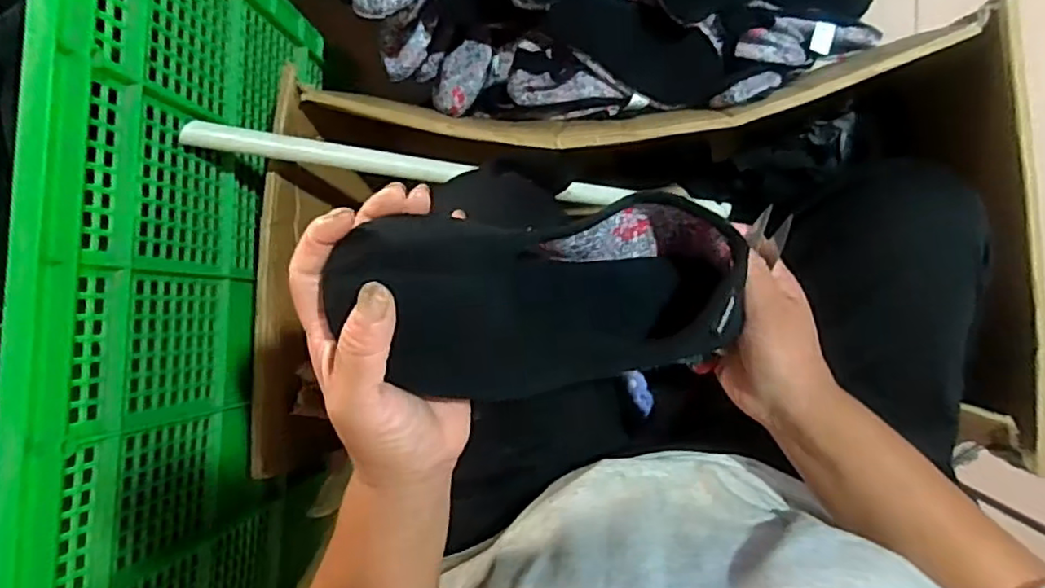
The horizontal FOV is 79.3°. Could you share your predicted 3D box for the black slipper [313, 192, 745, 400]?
[{"bbox_3d":[0.023,0.001,0.342,0.233,0.072,0.097,-6,87,-28],"label":"black slipper"}]

